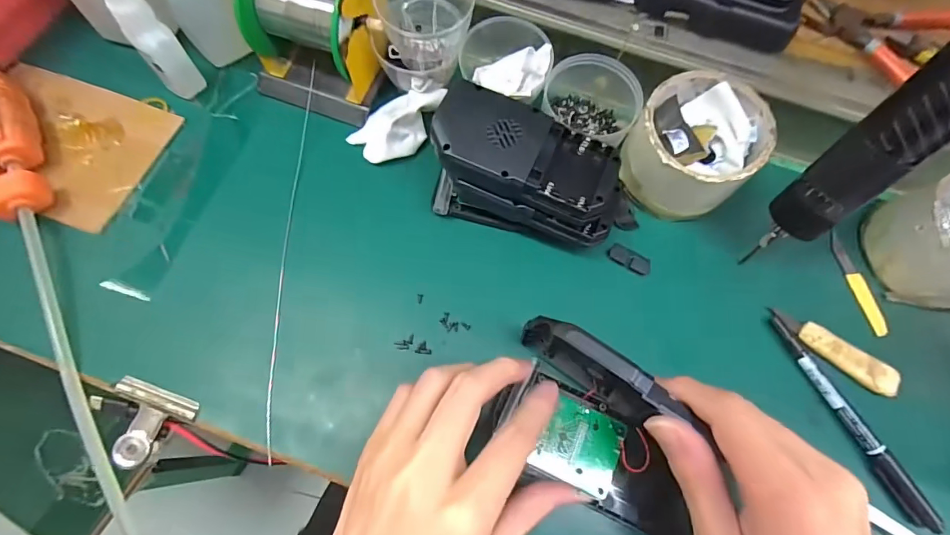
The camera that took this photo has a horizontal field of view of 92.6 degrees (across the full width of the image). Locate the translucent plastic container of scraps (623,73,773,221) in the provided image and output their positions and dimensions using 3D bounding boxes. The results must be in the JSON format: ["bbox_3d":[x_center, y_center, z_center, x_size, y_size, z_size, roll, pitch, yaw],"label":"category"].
[{"bbox_3d":[0.144,-0.078,0.306,0.085,0.065,0.077,-39,76,-16],"label":"translucent plastic container of scraps"}]

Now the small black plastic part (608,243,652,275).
[{"bbox_3d":[0.107,-0.006,0.313,0.029,0.004,0.014,28,70,8],"label":"small black plastic part"}]

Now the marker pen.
[{"bbox_3d":[0.229,0.091,0.279,0.012,0.011,0.138,-26,73,-12],"label":"marker pen"}]

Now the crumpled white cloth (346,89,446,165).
[{"bbox_3d":[-0.056,-0.107,0.327,0.045,0.025,0.067,42,73,12],"label":"crumpled white cloth"}]

